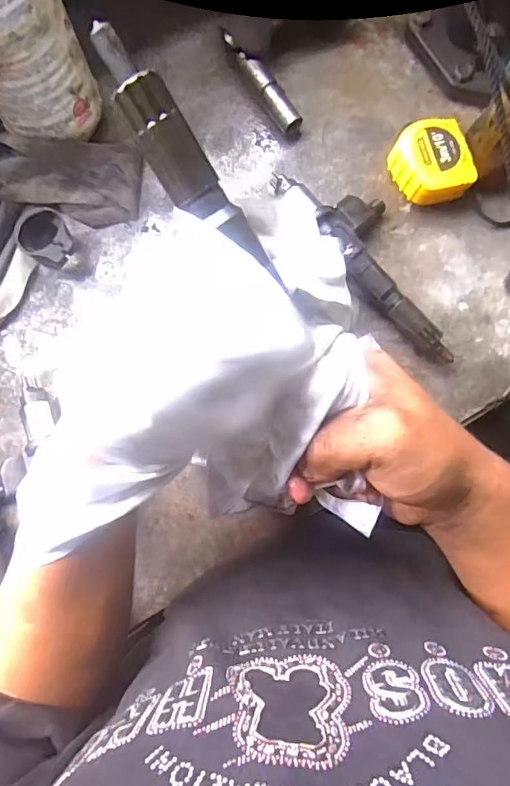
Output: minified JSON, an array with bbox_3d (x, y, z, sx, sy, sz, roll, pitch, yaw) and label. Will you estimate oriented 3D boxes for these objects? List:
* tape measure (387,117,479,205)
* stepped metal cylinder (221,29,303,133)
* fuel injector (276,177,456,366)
[{"bbox_3d":[0.148,-0.192,0.424,0.058,0.038,0.062,-21,84,-3],"label":"tape measure"},{"bbox_3d":[0.007,-0.275,0.444,0.022,0.022,0.102,-32,84,-4],"label":"stepped metal cylinder"},{"bbox_3d":[0.102,-0.116,0.416,0.062,0.031,0.199,-40,85,-5],"label":"fuel injector"}]

